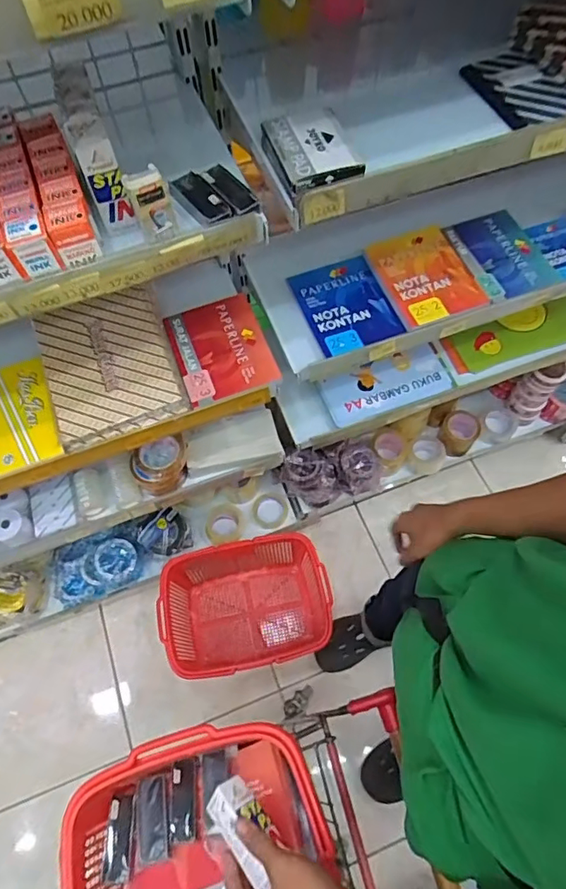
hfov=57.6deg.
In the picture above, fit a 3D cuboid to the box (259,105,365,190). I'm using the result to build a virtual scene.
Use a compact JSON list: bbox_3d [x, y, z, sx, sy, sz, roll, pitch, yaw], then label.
[{"bbox_3d":[0.034,-0.352,0.608,0.095,0.018,0.123,-18,64,-7],"label":"box"}]

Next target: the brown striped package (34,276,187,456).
[{"bbox_3d":[-0.301,-0.146,0.882,0.210,0.027,0.278,-19,64,-7],"label":"brown striped package"}]

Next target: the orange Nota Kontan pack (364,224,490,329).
[{"bbox_3d":[0.265,-0.318,0.954,0.153,0.033,0.203,-20,65,-8],"label":"orange Nota Kontan pack"}]

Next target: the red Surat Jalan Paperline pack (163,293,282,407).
[{"bbox_3d":[-0.109,-0.169,0.910,0.154,0.024,0.201,-19,64,-7],"label":"red Surat Jalan Paperline pack"}]

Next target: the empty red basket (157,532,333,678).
[{"bbox_3d":[-0.093,0.407,1.311,0.399,0.207,0.301,-10,64,-3],"label":"empty red basket"}]

